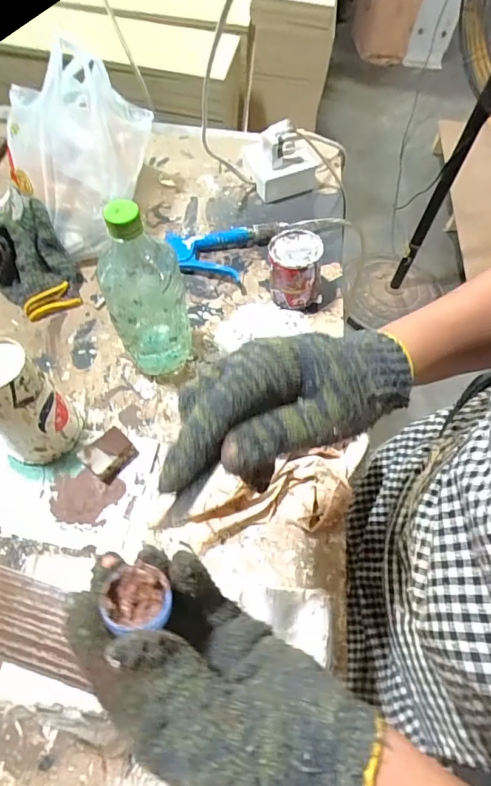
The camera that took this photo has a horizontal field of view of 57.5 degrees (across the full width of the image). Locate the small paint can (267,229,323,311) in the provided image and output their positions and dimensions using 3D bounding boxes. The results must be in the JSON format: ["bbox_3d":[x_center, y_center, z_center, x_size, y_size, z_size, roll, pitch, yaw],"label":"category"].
[{"bbox_3d":[0.061,-0.154,0.574,0.060,0.080,0.066,2,62,-4],"label":"small paint can"}]

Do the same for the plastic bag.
[{"bbox_3d":[-0.217,-0.330,0.630,0.140,0.169,0.239,21,64,12],"label":"plastic bag"}]

